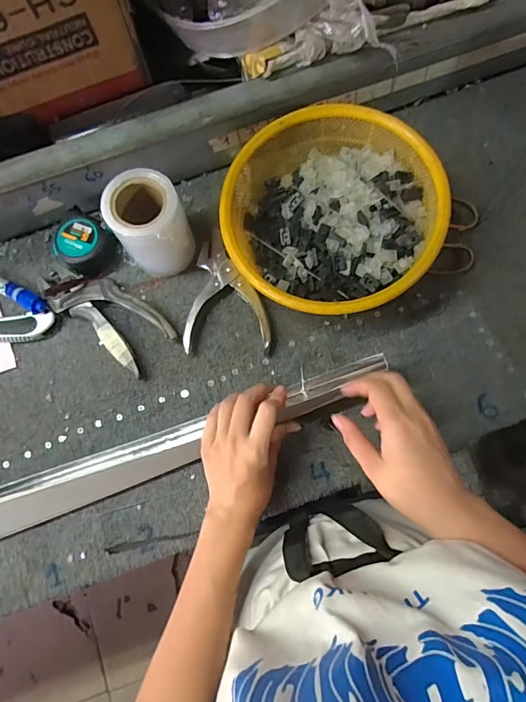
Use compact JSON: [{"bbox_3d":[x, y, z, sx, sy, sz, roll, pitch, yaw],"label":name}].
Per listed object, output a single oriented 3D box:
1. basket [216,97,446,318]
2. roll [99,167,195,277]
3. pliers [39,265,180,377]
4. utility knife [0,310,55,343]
[{"bbox_3d":[0.073,-0.146,0.474,0.223,0.090,0.227,0,78,1],"label":"basket"},{"bbox_3d":[-0.121,-0.137,0.469,0.072,0.107,0.071,0,78,1],"label":"roll"},{"bbox_3d":[-0.183,-0.045,0.492,0.161,0.029,0.069,37,81,8],"label":"pliers"},{"bbox_3d":[-0.317,-0.026,0.491,0.145,0.013,0.030,-2,78,1],"label":"utility knife"}]

